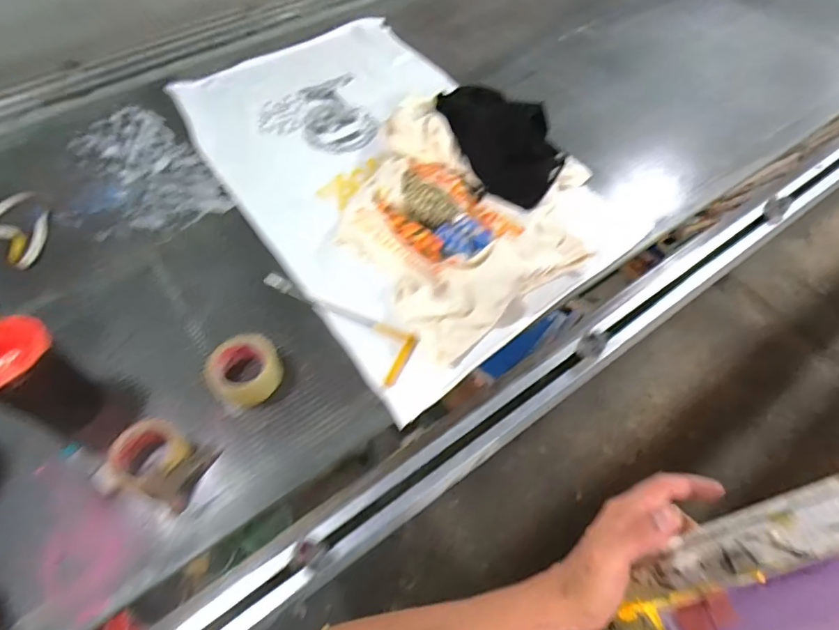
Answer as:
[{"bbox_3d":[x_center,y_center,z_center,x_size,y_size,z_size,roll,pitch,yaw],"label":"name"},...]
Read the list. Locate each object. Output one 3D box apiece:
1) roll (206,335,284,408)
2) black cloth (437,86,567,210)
[{"bbox_3d":[-0.276,0.087,0.797,0.110,0.044,0.108,-1,55,1],"label":"roll"},{"bbox_3d":[0.157,-0.345,1.014,0.261,0.155,0.148,14,57,11],"label":"black cloth"}]

